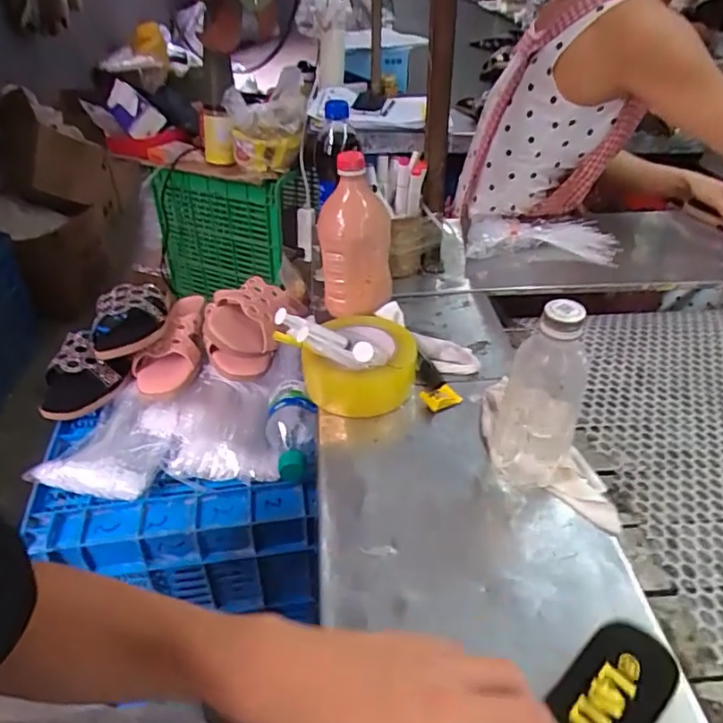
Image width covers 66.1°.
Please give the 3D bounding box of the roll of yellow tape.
[{"bbox_3d":[-0.005,-0.001,0.616,0.119,0.058,0.125,-1,37,0],"label":"roll of yellow tape"}]

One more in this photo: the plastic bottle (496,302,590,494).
[{"bbox_3d":[0.153,0.026,0.470,0.065,0.178,0.059,16,40,18],"label":"plastic bottle"}]

